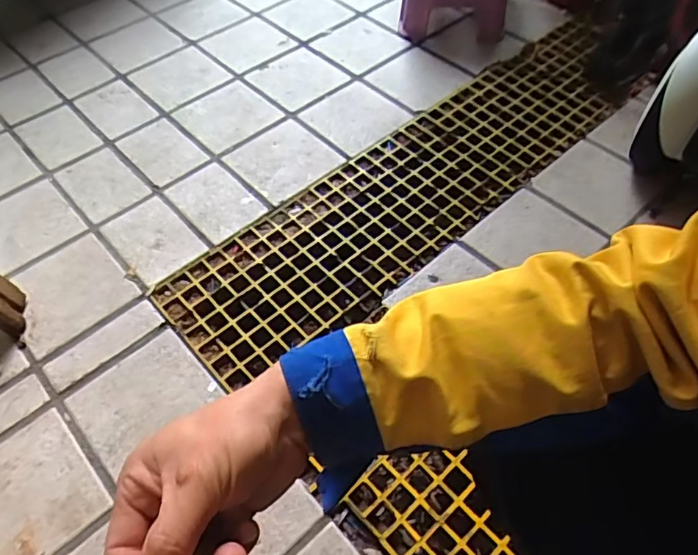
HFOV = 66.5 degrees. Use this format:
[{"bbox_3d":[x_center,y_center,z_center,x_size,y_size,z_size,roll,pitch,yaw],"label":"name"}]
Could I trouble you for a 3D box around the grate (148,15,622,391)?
[{"bbox_3d":[0.200,-0.236,1.136,1.261,0.038,0.305,-36,61,-23],"label":"grate"}]

